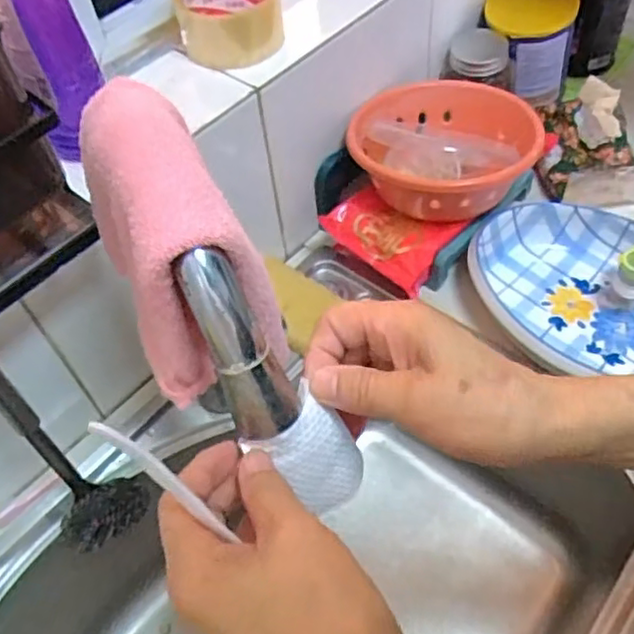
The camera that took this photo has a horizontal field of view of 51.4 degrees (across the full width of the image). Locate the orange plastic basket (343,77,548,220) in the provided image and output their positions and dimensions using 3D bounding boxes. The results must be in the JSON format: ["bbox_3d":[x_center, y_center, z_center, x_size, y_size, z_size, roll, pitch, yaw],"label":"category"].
[{"bbox_3d":[0.123,-0.164,0.644,0.176,0.065,0.165,6,54,10],"label":"orange plastic basket"}]

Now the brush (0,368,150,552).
[{"bbox_3d":[-0.192,0.090,0.466,0.066,0.245,0.061,-3,53,4],"label":"brush"}]

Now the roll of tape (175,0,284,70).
[{"bbox_3d":[-0.075,-0.265,0.579,0.091,0.046,0.091,-8,53,-1],"label":"roll of tape"}]

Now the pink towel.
[{"bbox_3d":[-0.072,-0.039,0.326,0.069,0.114,0.120,-23,54,-11],"label":"pink towel"}]

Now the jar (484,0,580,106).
[{"bbox_3d":[0.245,-0.319,0.767,0.097,0.121,0.091,-3,53,4],"label":"jar"}]

